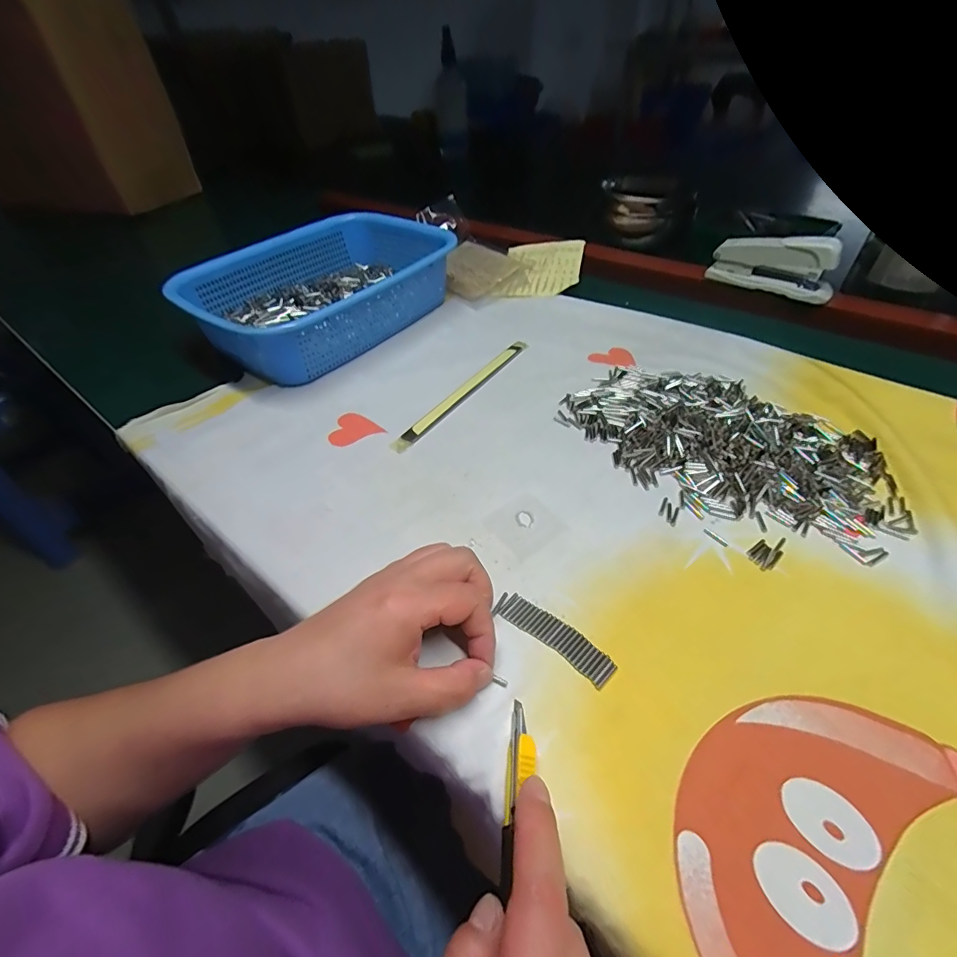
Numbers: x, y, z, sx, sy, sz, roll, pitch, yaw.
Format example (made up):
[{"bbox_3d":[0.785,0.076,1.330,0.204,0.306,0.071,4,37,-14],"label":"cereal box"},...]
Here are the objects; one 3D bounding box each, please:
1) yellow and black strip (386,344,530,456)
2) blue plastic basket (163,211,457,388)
[{"bbox_3d":[-0.012,-0.084,0.435,0.017,0.006,0.191,28,55,26],"label":"yellow and black strip"},{"bbox_3d":[-0.175,-0.228,0.538,0.233,0.076,0.289,29,55,27],"label":"blue plastic basket"}]

